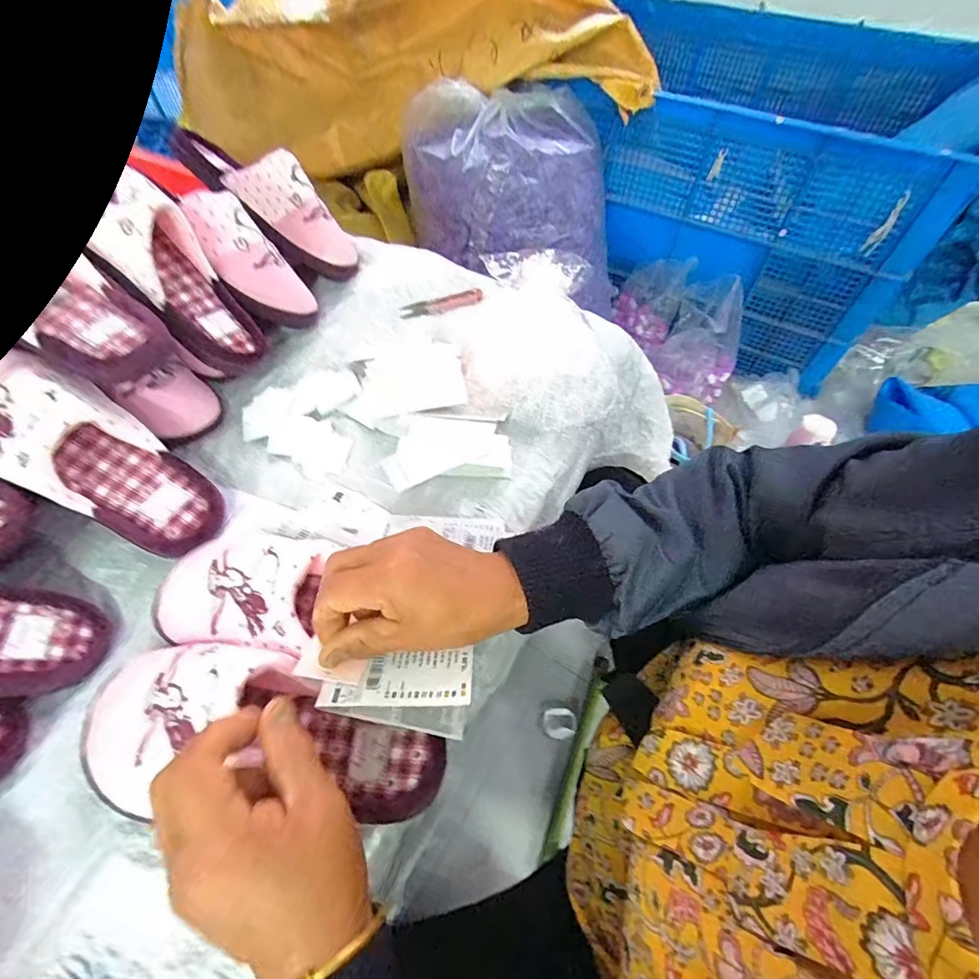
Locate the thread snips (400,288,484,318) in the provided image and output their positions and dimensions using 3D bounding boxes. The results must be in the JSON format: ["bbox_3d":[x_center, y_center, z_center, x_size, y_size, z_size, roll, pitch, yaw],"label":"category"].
[{"bbox_3d":[-0.060,-0.232,0.601,0.103,0.006,0.026,-10,58,9],"label":"thread snips"}]

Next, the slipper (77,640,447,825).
[{"bbox_3d":[-0.151,0.159,0.306,0.244,0.053,0.104,11,58,4],"label":"slipper"}]

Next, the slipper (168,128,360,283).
[{"bbox_3d":[-0.260,-0.355,0.575,0.231,0.079,0.082,35,61,-9],"label":"slipper"}]

